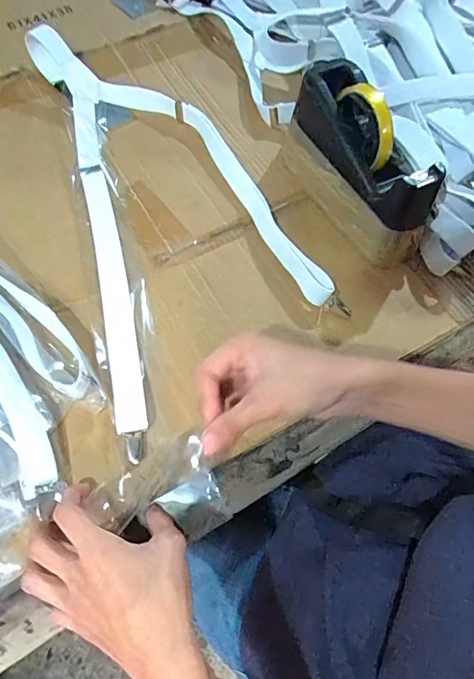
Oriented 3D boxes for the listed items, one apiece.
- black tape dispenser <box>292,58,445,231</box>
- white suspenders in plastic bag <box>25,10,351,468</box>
[{"bbox_3d":[0.134,-0.201,0.446,0.067,0.064,0.190,-31,80,-15],"label":"black tape dispenser"},{"bbox_3d":[-0.116,-0.161,0.481,0.262,0.045,0.501,-31,70,-13],"label":"white suspenders in plastic bag"}]

